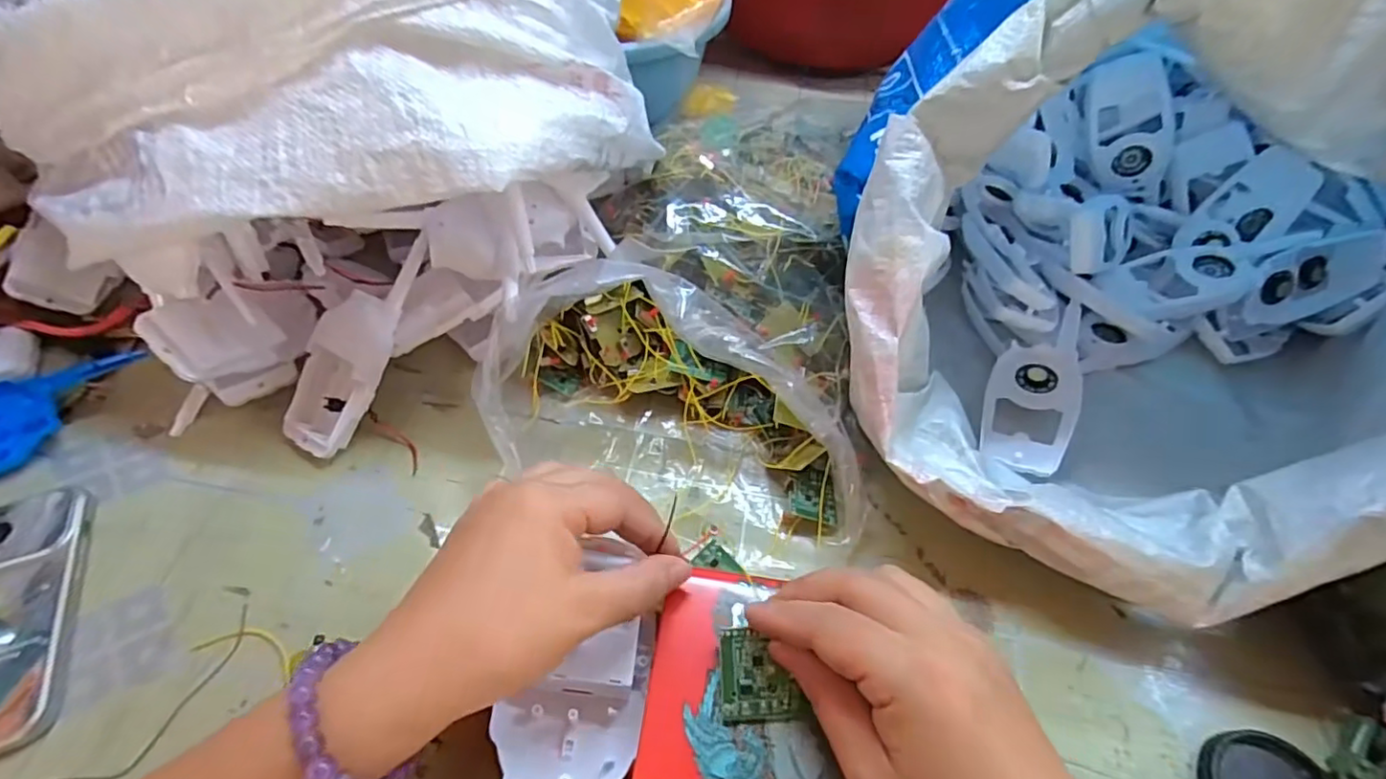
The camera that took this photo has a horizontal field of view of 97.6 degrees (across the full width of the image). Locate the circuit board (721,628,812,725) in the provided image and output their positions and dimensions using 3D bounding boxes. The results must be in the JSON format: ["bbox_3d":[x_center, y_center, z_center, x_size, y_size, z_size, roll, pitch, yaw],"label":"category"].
[{"bbox_3d":[0.028,0.115,0.245,0.033,0.004,0.035,-2,73,-5],"label":"circuit board"}]

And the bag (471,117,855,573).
[{"bbox_3d":[0.036,-0.074,0.451,0.243,0.110,0.371,19,53,10],"label":"bag"}]

